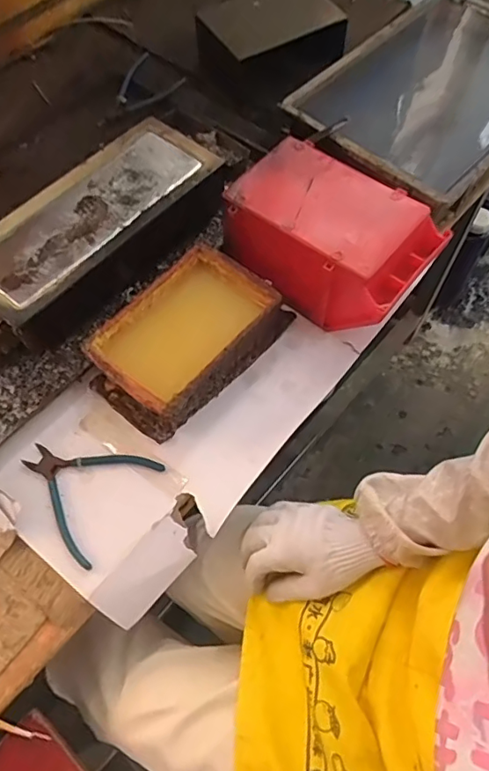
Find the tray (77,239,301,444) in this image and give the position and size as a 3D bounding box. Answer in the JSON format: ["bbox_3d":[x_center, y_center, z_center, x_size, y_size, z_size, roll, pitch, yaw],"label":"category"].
[{"bbox_3d":[-0.067,-0.057,0.628,0.137,0.064,0.223,37,69,18],"label":"tray"}]

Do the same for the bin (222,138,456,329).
[{"bbox_3d":[0.103,-0.173,0.653,0.232,0.111,0.163,36,68,17],"label":"bin"}]

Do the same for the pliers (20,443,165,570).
[{"bbox_3d":[-0.178,0.104,0.583,0.133,0.006,0.126,31,67,16],"label":"pliers"}]

